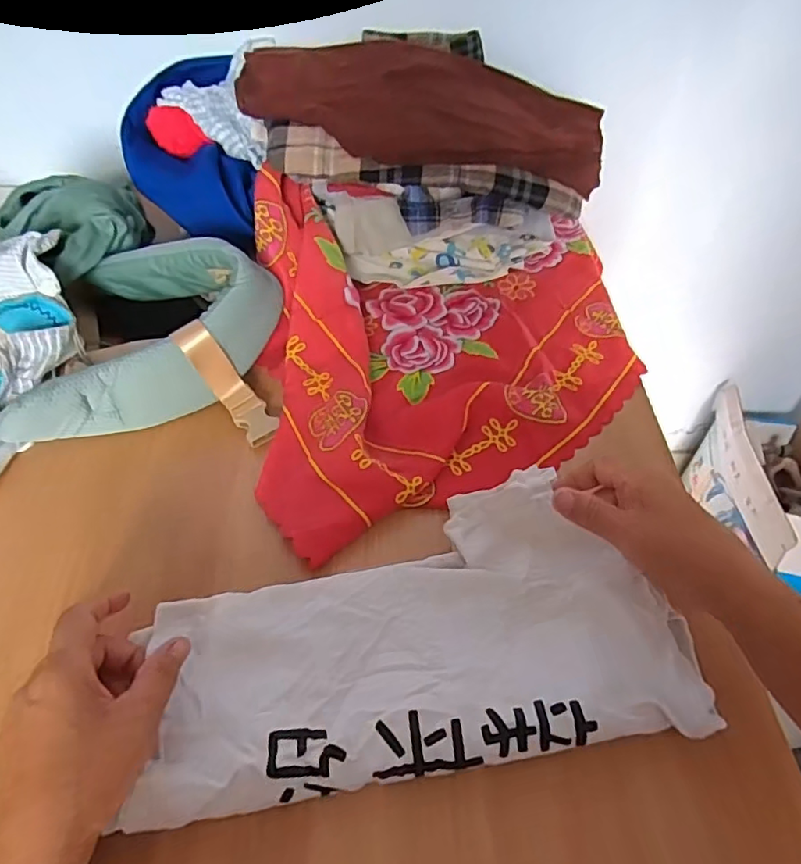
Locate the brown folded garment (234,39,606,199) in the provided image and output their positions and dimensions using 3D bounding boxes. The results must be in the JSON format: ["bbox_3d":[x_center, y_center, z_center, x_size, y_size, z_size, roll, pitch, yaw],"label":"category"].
[{"bbox_3d":[0.029,-0.338,0.604,0.381,0.086,0.168,-5,51,-5],"label":"brown folded garment"}]

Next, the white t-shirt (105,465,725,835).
[{"bbox_3d":[0.008,0.127,0.360,0.322,0.028,0.168,-11,51,-9],"label":"white t-shirt"}]

